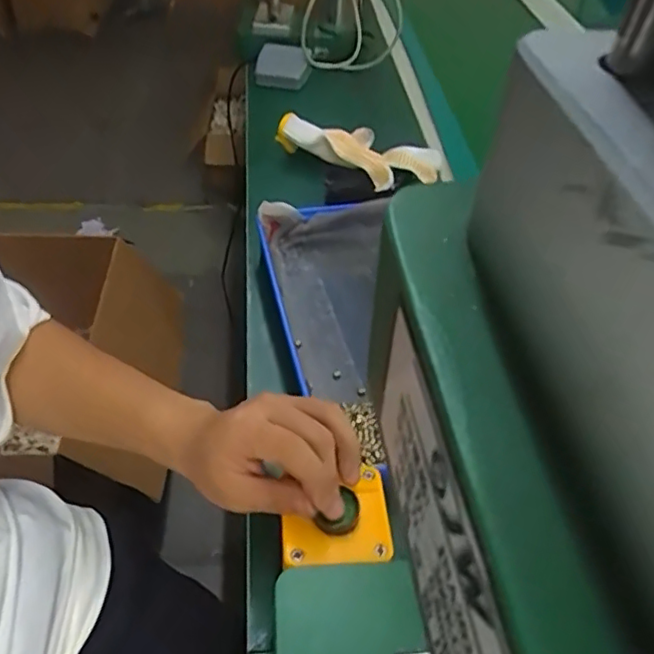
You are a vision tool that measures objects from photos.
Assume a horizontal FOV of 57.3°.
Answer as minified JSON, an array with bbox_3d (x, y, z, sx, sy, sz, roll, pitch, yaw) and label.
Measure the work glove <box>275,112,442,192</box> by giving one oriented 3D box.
[{"bbox_3d":[0.046,-0.225,0.756,0.194,0.035,0.114,31,51,22],"label":"work glove"}]

